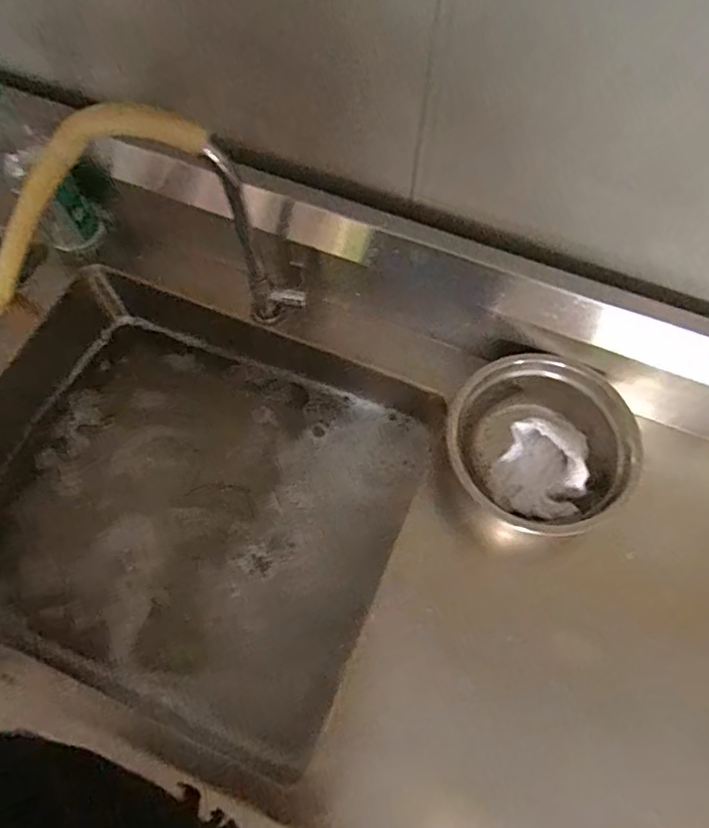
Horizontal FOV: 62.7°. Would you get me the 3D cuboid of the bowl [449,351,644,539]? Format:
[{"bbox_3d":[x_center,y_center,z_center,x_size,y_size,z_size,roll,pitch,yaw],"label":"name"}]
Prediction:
[{"bbox_3d":[0.195,0.035,0.624,0.184,0.091,0.183,1,66,-1],"label":"bowl"}]

